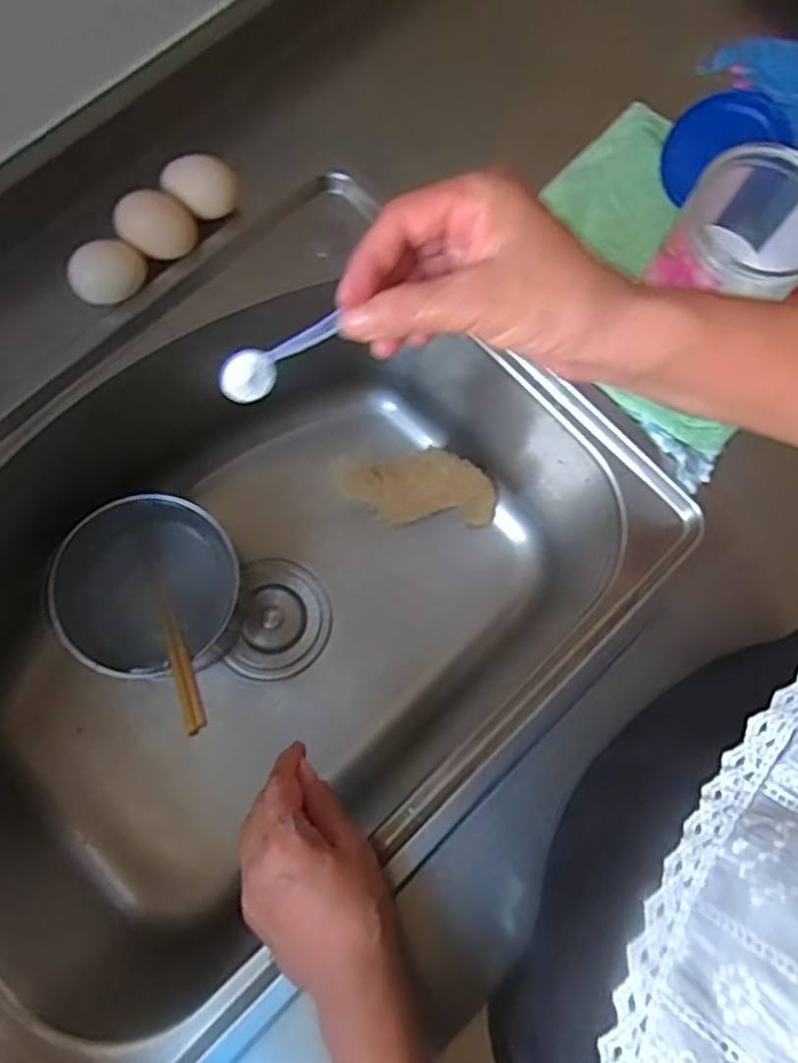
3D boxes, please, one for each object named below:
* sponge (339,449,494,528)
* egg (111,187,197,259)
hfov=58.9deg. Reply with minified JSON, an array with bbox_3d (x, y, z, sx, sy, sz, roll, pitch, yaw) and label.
[{"bbox_3d":[0.020,-0.041,0.651,0.138,0.042,0.062,0,78,-1],"label":"sponge"},{"bbox_3d":[-0.171,-0.213,0.507,0.049,0.045,0.043,-29,81,-7],"label":"egg"}]

